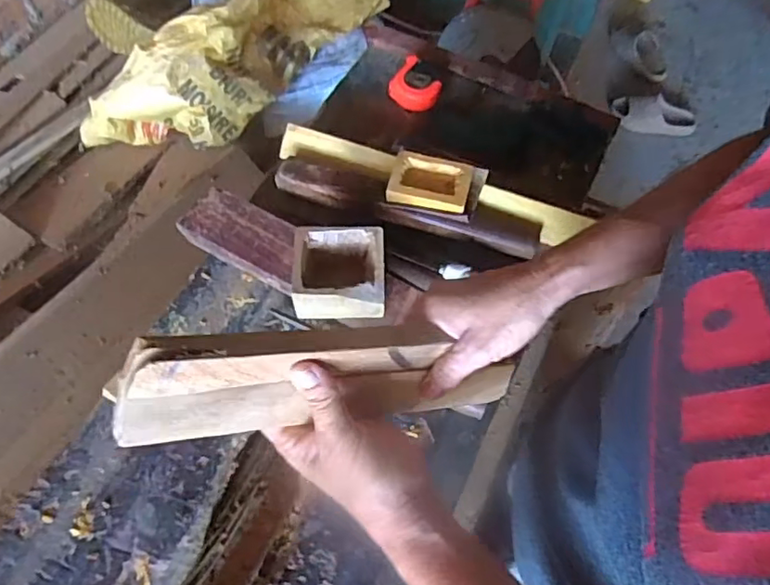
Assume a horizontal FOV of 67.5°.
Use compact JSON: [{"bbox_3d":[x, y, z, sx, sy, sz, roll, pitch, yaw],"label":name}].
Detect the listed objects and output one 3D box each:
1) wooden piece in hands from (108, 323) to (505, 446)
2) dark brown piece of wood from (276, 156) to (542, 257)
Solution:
[{"bbox_3d":[-0.024,0.056,0.370,0.273,0.073,0.038,4,57,-35],"label":"wooden piece in hands"},{"bbox_3d":[0.028,-0.113,0.716,0.330,0.034,0.051,16,62,6],"label":"dark brown piece of wood"}]

